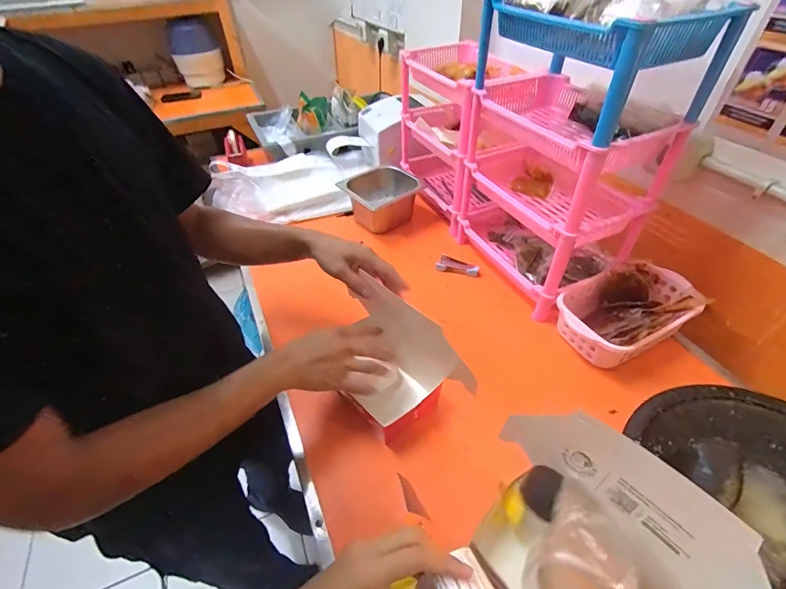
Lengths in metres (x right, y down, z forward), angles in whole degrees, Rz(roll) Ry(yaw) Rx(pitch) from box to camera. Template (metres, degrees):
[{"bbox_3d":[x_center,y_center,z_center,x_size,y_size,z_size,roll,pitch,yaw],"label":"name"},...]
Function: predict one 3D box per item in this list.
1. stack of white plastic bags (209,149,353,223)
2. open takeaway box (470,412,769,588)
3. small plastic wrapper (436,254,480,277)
[{"bbox_3d":[-0.311,-0.294,1.064,0.380,0.075,0.278,-15,45,-16],"label":"stack of white plastic bags"},{"bbox_3d":[0.211,0.258,0.394,0.171,0.140,0.250,-31,51,-29],"label":"open takeaway box"},{"bbox_3d":[0.142,-0.065,0.849,0.089,0.016,0.042,9,44,9],"label":"small plastic wrapper"}]

